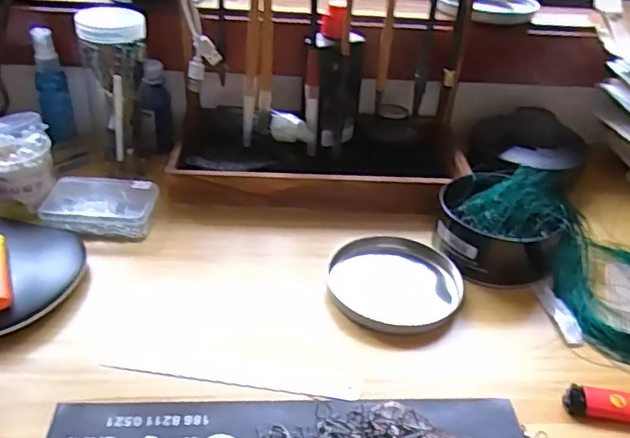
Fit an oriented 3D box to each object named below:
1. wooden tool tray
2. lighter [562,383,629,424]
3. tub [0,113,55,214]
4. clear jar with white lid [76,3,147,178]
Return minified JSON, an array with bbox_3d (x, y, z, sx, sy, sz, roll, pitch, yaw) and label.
[{"bbox_3d":[0.005,-0.059,0.625,0.300,0.049,0.133,3,35,-2],"label":"wooden tool tray"},{"bbox_3d":[0.210,0.128,0.410,0.077,0.012,0.021,9,35,4],"label":"lighter"},{"bbox_3d":[-0.274,-0.054,0.548,0.063,0.068,0.066,3,32,-2],"label":"tub"},{"bbox_3d":[-0.197,-0.123,0.589,0.070,0.151,0.051,-9,37,-18],"label":"clear jar with white lid"}]

